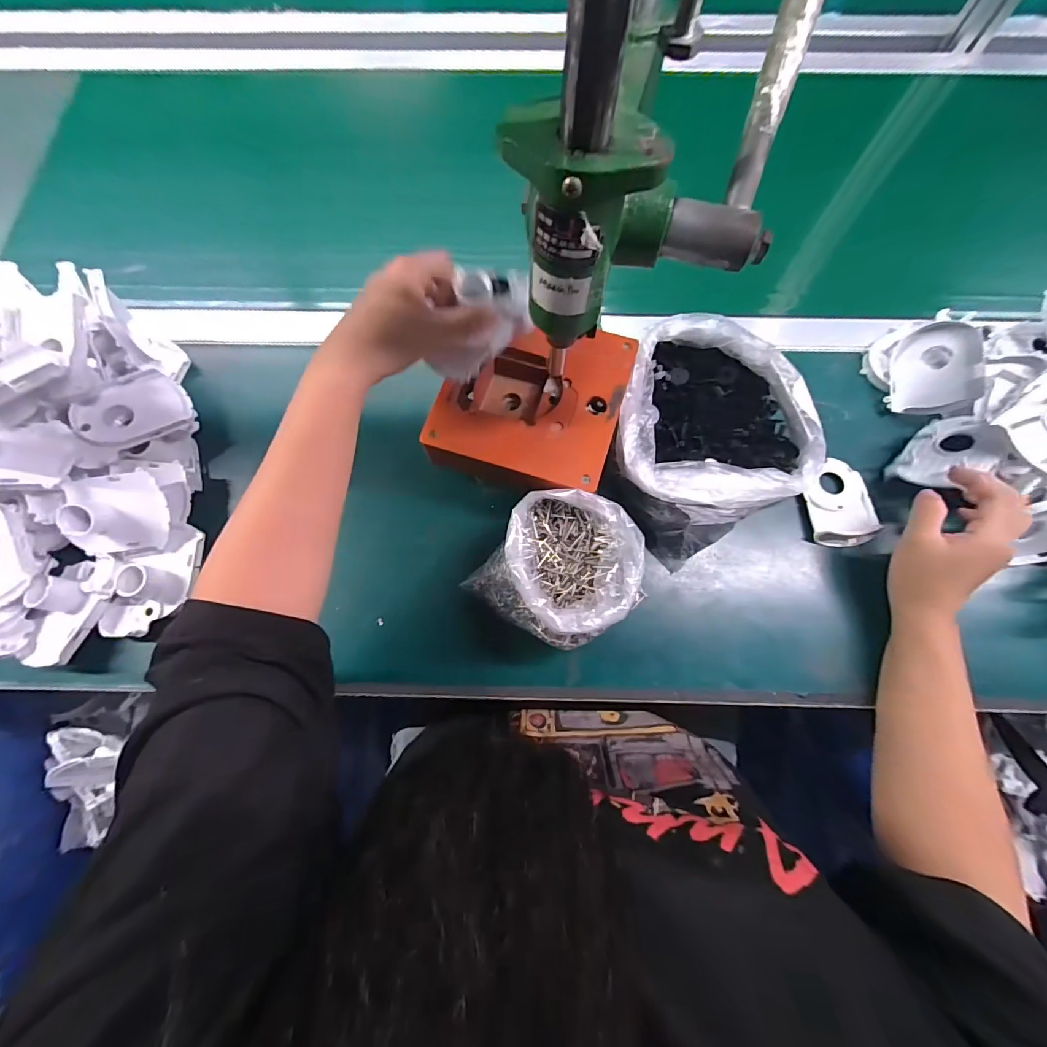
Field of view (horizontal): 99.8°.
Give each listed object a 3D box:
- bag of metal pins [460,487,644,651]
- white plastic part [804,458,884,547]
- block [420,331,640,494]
[{"bbox_3d":[0.032,0.035,0.360,0.118,0.079,0.117,34,77,9],"label":"bag of metal pins"},{"bbox_3d":[0.296,-0.020,0.416,0.057,0.020,0.083,-6,74,-2],"label":"white plastic part"},{"bbox_3d":[0.007,-0.101,0.397,0.157,0.052,0.150,13,74,4],"label":"block"}]

